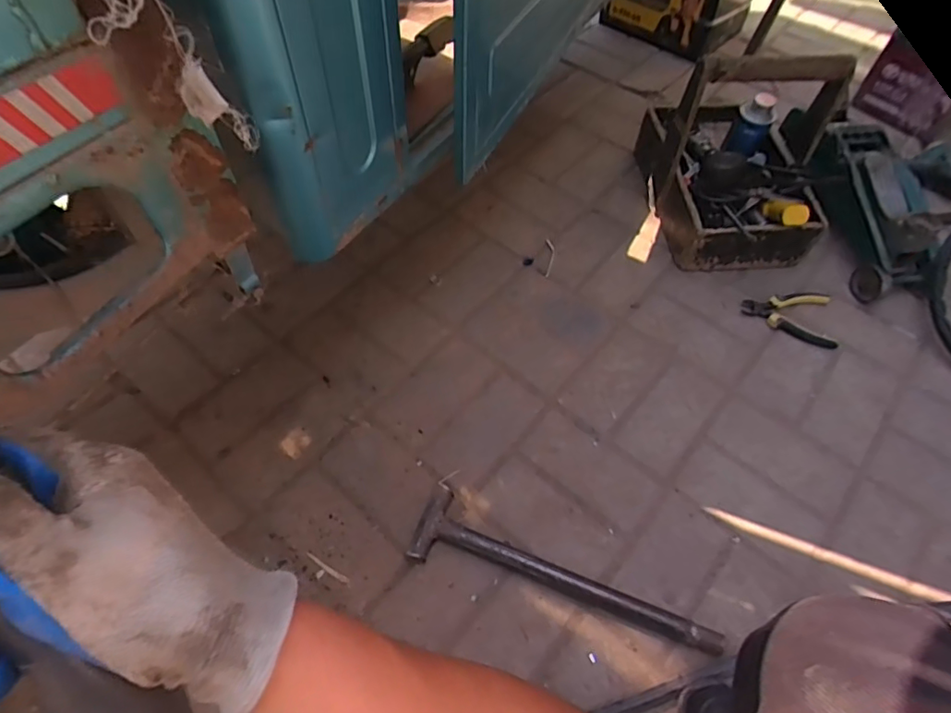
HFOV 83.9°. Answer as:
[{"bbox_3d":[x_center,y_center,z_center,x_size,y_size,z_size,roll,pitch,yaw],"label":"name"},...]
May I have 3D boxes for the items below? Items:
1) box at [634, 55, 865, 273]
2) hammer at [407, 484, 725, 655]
[{"bbox_3d":[0.446,-0.348,0.899,0.240,0.284,0.342,-2,59,-1],"label":"box"},{"bbox_3d":[0.108,0.266,0.657,0.380,0.032,0.090,17,61,10],"label":"hammer"}]

